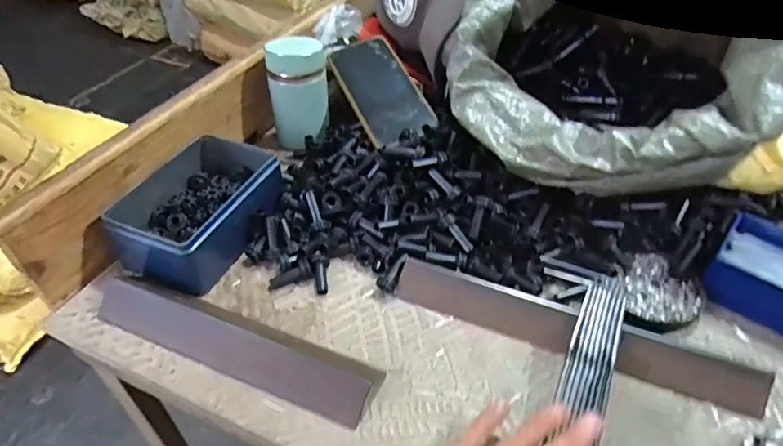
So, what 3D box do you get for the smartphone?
[{"bbox_3d":[-0.016,-0.157,0.603,0.074,0.013,0.160,-25,62,-6],"label":"smartphone"}]

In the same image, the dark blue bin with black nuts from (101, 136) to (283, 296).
[{"bbox_3d":[-0.177,-0.016,0.498,0.112,0.057,0.154,20,47,22],"label":"dark blue bin with black nuts"}]

